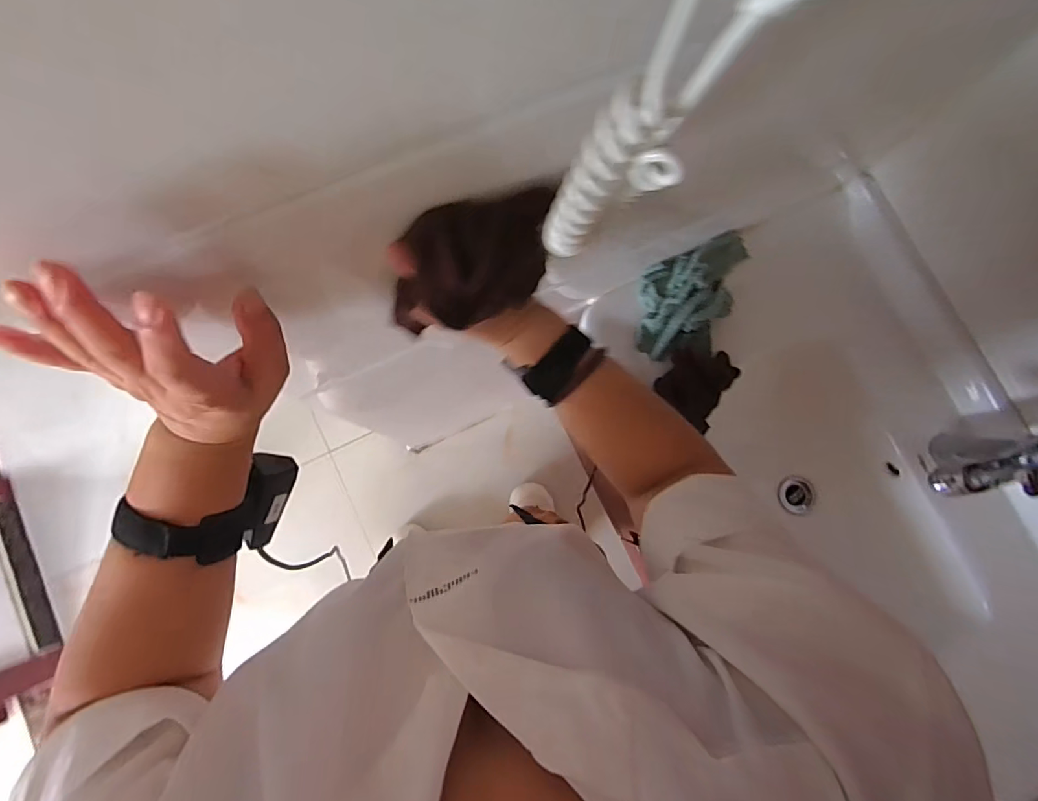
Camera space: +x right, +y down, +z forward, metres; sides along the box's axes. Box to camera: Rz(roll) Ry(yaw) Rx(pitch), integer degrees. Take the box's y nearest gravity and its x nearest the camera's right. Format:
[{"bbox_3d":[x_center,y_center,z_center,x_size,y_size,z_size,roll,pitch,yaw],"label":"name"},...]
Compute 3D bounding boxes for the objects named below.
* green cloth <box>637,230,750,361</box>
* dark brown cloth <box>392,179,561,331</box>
[{"bbox_3d":[0.233,-0.150,0.678,0.127,0.047,0.196,20,81,-1],"label":"green cloth"},{"bbox_3d":[-0.026,-0.095,0.344,0.130,0.100,0.050,-27,85,-8],"label":"dark brown cloth"}]

